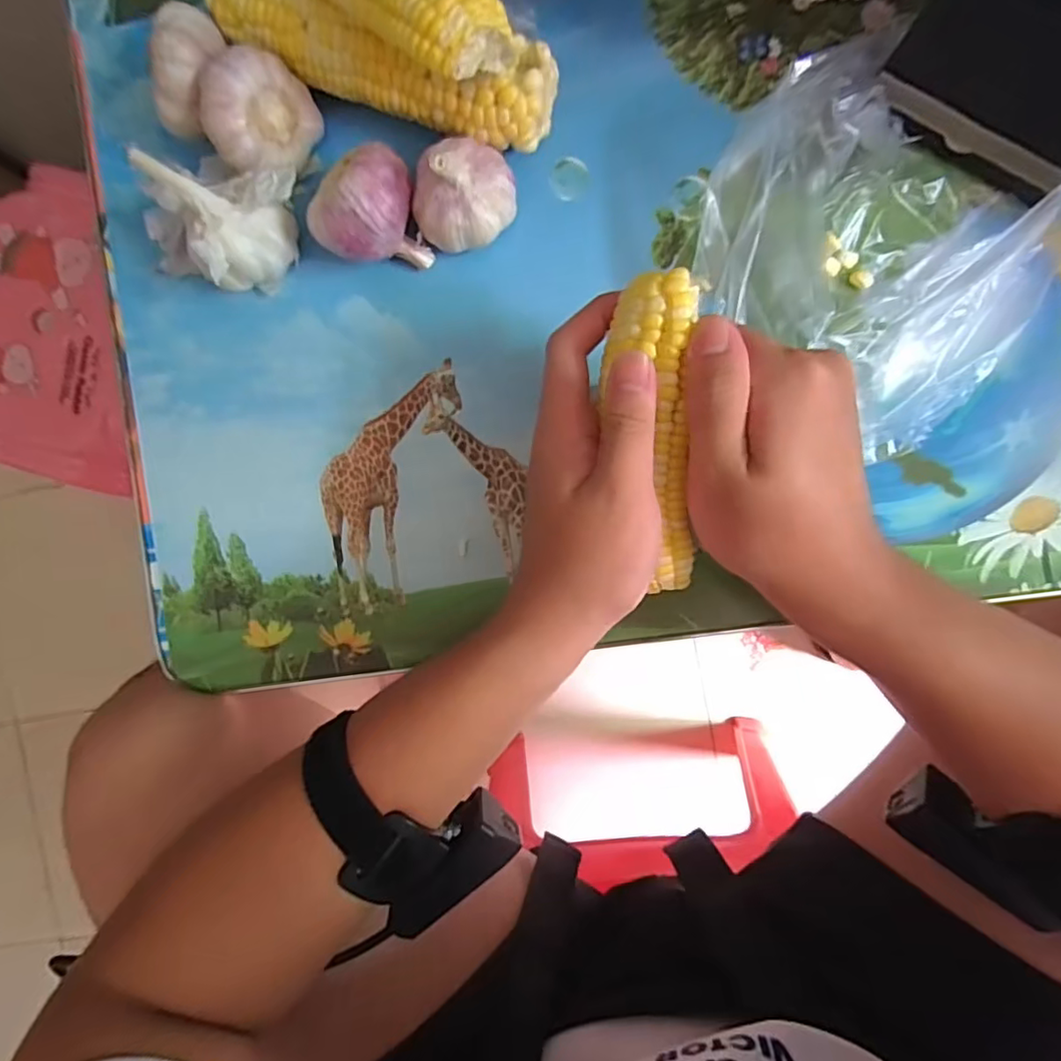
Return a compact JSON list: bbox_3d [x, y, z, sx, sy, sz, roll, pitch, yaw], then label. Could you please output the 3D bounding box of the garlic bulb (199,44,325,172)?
[{"bbox_3d":[-0.137,-0.210,0.296,0.052,0.042,0.044,-44,86,5],"label":"garlic bulb"}]

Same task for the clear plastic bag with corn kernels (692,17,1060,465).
[{"bbox_3d":[0.159,-0.138,0.277,0.153,0.044,0.137,38,94,4],"label":"clear plastic bag with corn kernels"}]

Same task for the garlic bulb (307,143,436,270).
[{"bbox_3d":[-0.081,-0.155,0.295,0.050,0.054,0.042,-13,89,6],"label":"garlic bulb"}]

